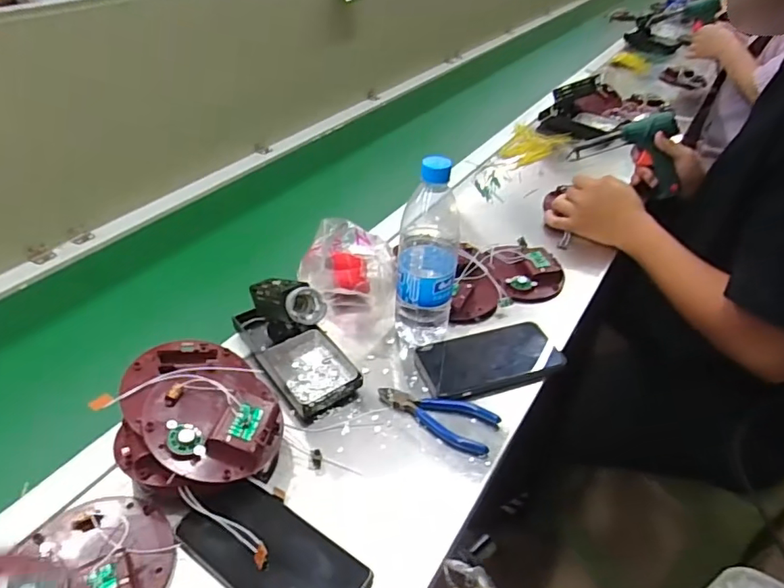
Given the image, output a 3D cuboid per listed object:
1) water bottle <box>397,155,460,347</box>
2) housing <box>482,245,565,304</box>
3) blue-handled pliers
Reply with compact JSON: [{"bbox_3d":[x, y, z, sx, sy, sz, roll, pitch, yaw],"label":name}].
[{"bbox_3d":[0.040,-0.037,0.603,0.066,0.229,0.059,6,39,5],"label":"water bottle"},{"bbox_3d":[0.186,-0.028,0.755,0.106,0.028,0.108,1,39,-1],"label":"housing"},{"bbox_3d":[0.046,0.127,0.569,0.126,0.011,0.052,17,41,18],"label":"blue-handled pliers"}]

